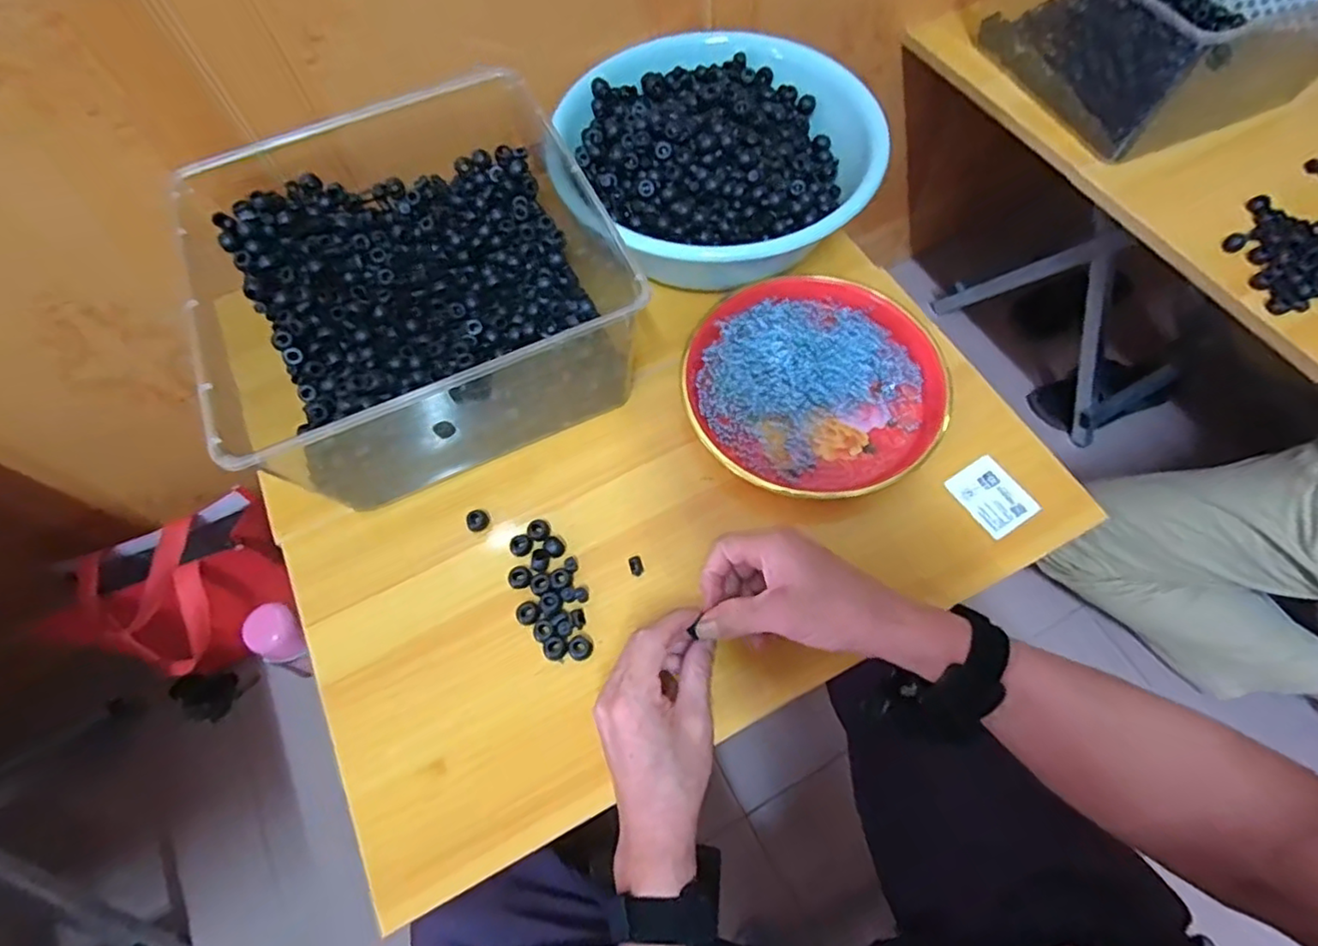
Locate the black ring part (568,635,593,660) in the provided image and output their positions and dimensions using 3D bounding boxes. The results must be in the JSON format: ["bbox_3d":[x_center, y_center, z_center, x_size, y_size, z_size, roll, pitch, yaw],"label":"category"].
[{"bbox_3d":[-0.058,0.130,0.467,0.017,0.005,0.017,-1,64,2],"label":"black ring part"}]

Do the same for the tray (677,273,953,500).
[{"bbox_3d":[0.133,-0.079,0.551,0.215,0.028,0.212,-1,64,2],"label":"tray"}]

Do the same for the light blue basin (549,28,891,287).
[{"bbox_3d":[0.065,-0.297,0.606,0.263,0.099,0.264,-1,64,2],"label":"light blue basin"}]

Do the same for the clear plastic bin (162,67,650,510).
[{"bbox_3d":[-0.207,-0.157,0.536,0.340,0.140,0.304,-28,66,-10],"label":"clear plastic bin"}]

